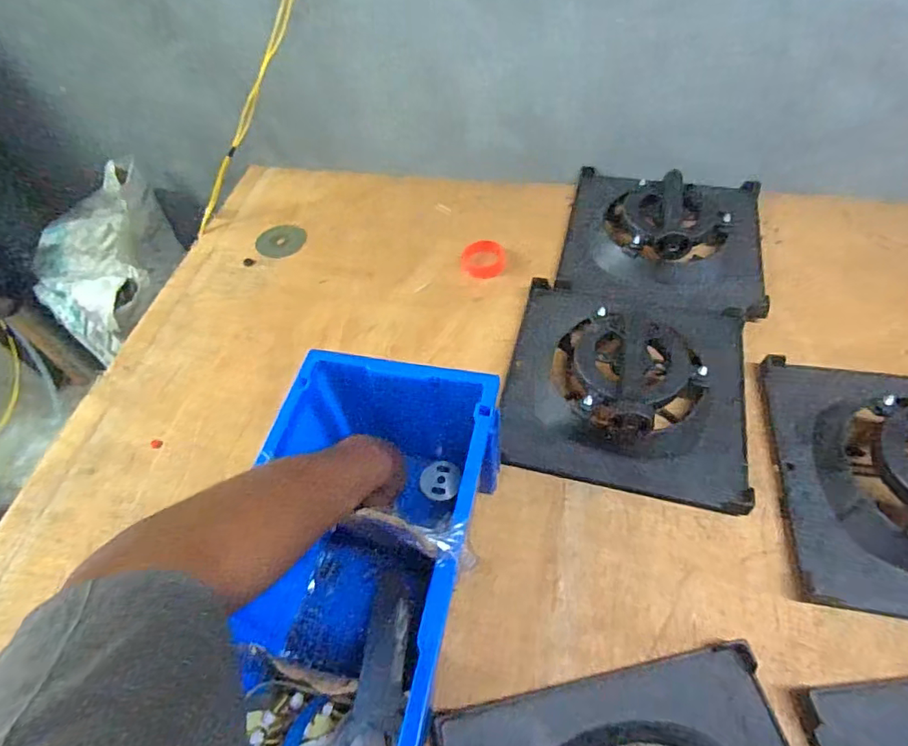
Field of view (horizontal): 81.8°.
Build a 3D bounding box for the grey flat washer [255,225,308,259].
[{"bbox_3d":[-0.309,-0.237,0.938,0.085,0.005,0.087,-2,54,3],"label":"grey flat washer"}]

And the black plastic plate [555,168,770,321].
[{"bbox_3d":[0.326,-0.214,0.806,0.296,0.076,0.327,11,56,12],"label":"black plastic plate"}]

